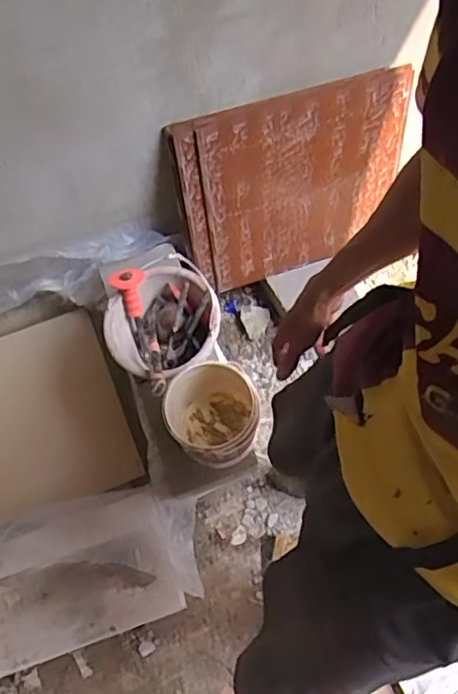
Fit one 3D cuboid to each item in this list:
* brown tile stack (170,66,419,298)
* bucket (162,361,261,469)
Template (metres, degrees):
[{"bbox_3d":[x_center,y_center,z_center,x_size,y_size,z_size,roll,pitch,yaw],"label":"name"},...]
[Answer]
[{"bbox_3d":[0.163,-0.389,1.500,0.550,0.509,0.032,-19,54,-7],"label":"brown tile stack"},{"bbox_3d":[-0.040,0.144,1.328,0.195,0.218,0.227,-13,71,-4],"label":"bucket"}]

